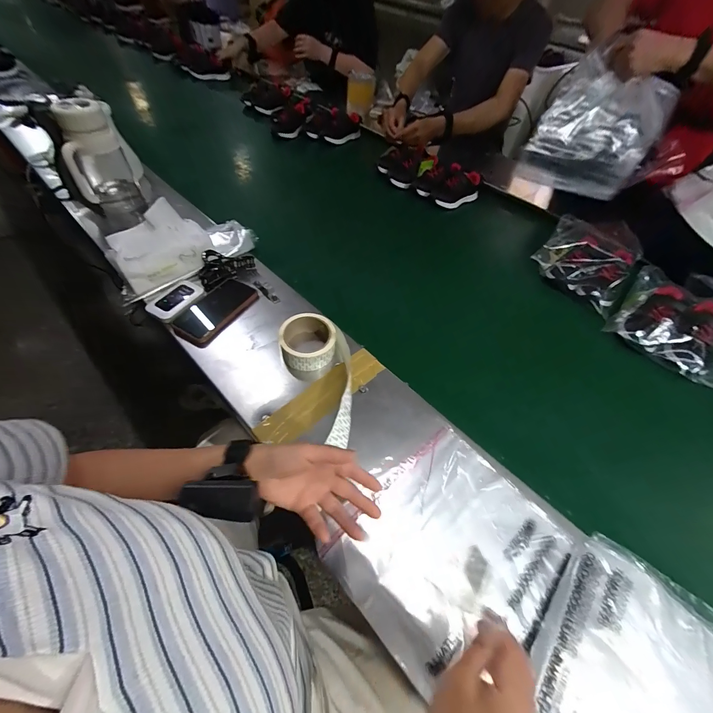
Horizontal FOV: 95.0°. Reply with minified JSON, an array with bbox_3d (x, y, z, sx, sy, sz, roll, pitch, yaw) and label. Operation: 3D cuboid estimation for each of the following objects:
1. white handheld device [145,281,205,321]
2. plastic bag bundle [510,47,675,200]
[{"bbox_3d":[-0.342,-0.107,0.619,0.069,0.014,0.098,26,56,15],"label":"white handheld device"},{"bbox_3d":[0.596,-0.576,0.822,0.271,0.284,0.045,39,26,29],"label":"plastic bag bundle"}]

